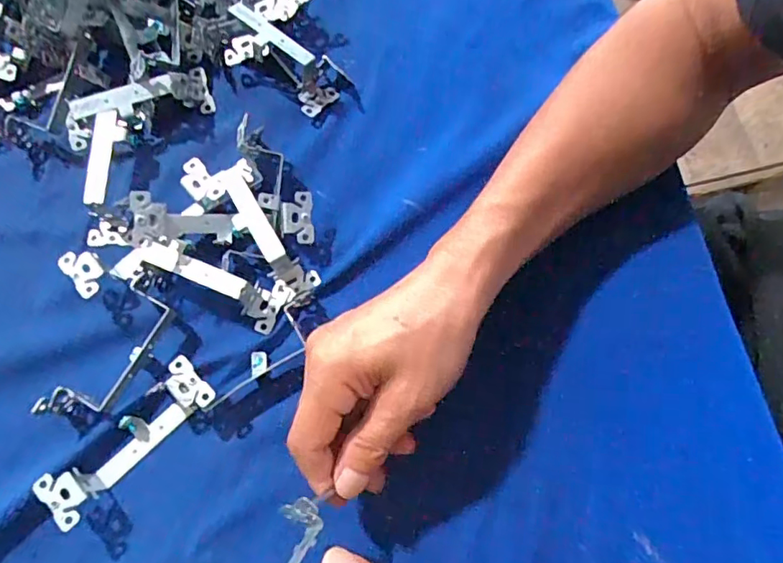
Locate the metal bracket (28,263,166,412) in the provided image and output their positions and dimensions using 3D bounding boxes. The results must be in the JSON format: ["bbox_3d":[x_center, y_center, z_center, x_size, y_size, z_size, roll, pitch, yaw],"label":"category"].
[{"bbox_3d":[-0.168,0.041,0.328,0.033,0.027,0.102,28,76,9],"label":"metal bracket"}]

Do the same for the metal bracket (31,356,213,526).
[{"bbox_3d":[-0.149,0.093,0.313,0.104,0.029,0.031,-43,77,-10],"label":"metal bracket"}]

